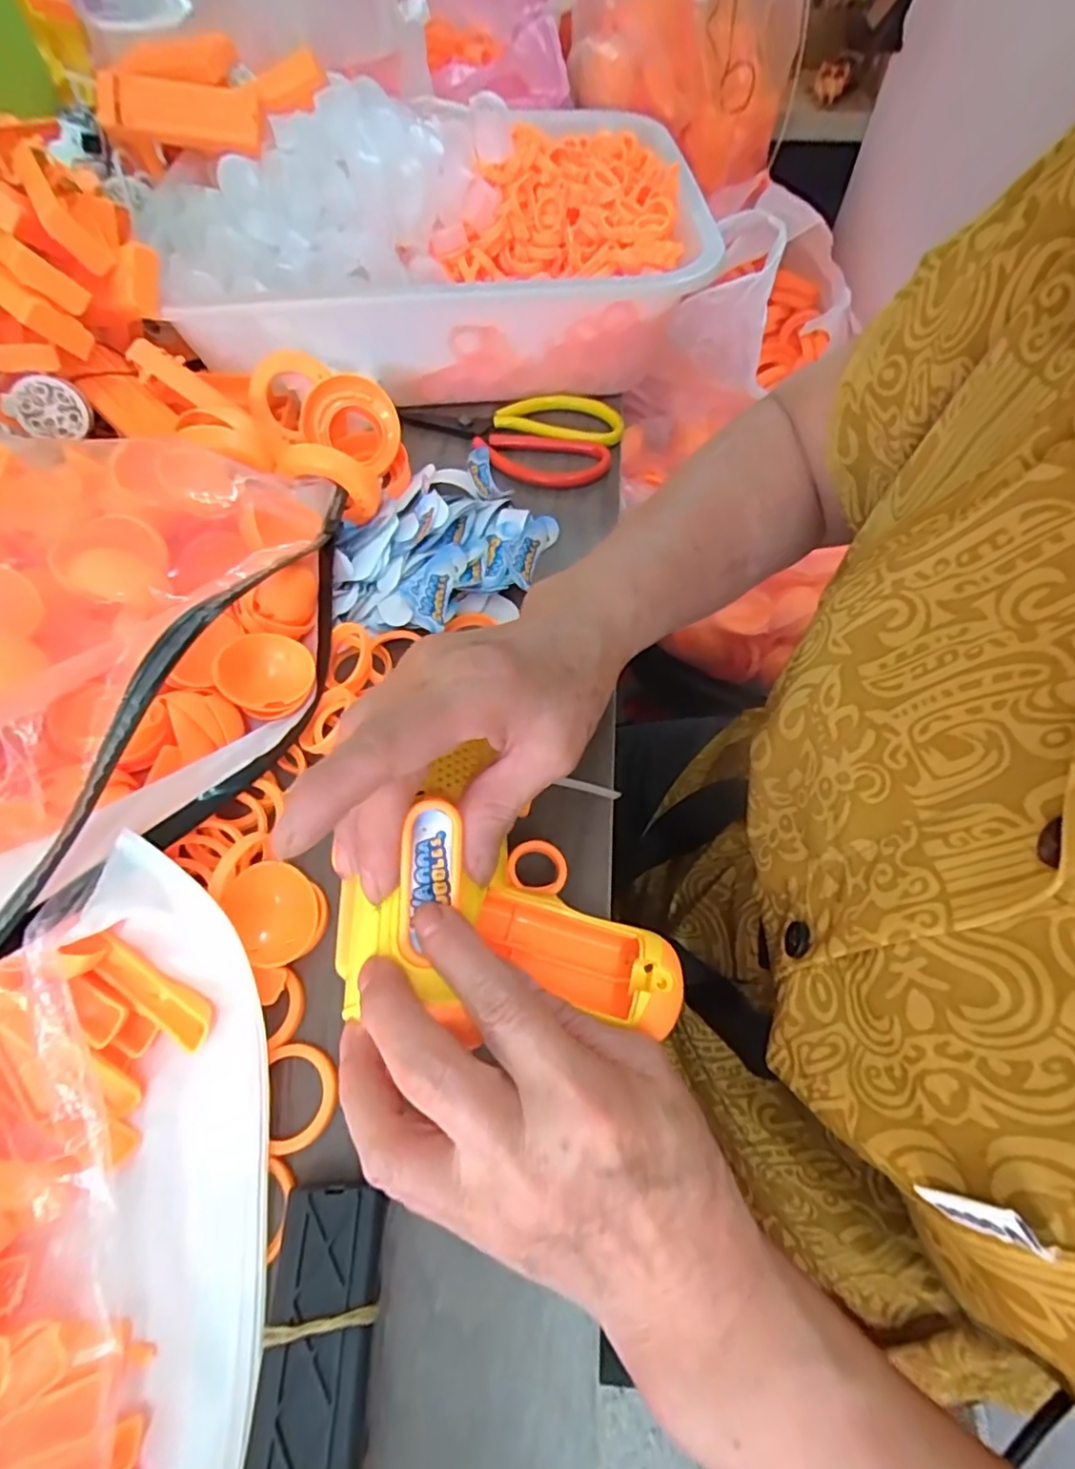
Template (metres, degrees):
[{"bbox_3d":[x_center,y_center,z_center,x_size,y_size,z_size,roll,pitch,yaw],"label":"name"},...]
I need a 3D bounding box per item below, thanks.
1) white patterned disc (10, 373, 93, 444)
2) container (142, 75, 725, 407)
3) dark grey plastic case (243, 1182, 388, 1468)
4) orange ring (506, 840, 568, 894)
[{"bbox_3d":[-0.280,-0.188,0.351,0.035,0.034,0.006,-23,50,-21],"label":"white patterned disc"},{"bbox_3d":[-0.071,-0.352,0.439,0.336,0.103,0.259,-8,60,-4],"label":"container"},{"bbox_3d":[-0.064,0.196,0.175,0.032,0.025,0.106,-2,59,-1],"label":"dark grey plastic case"},{"bbox_3d":[0.000,0.053,0.245,0.024,0.004,0.022,5,56,-7],"label":"orange ring"}]

